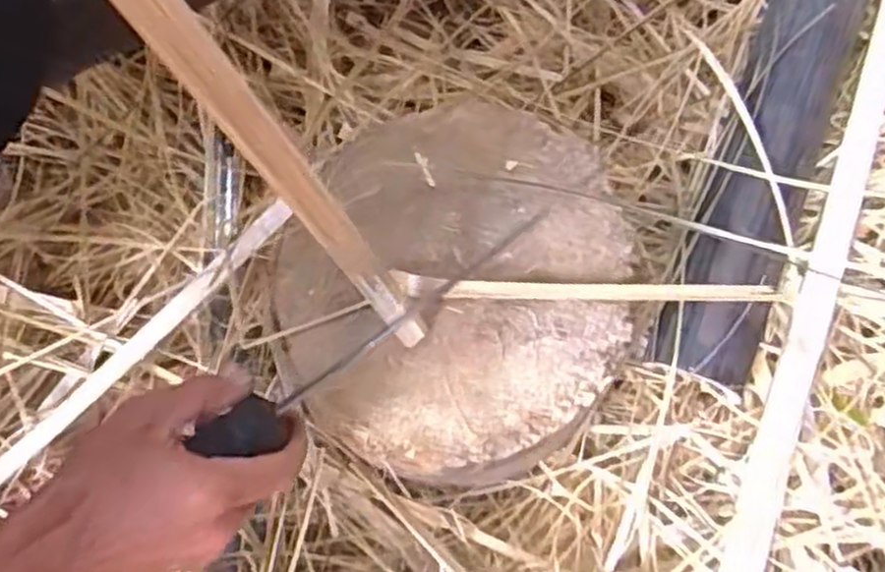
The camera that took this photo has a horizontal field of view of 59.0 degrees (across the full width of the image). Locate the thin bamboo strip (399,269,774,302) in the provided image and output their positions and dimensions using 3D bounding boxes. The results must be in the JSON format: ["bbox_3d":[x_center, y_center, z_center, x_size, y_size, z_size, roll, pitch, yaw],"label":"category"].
[{"bbox_3d":[0.091,0.003,0.499,0.241,0.009,0.014,4,74,-4],"label":"thin bamboo strip"}]

